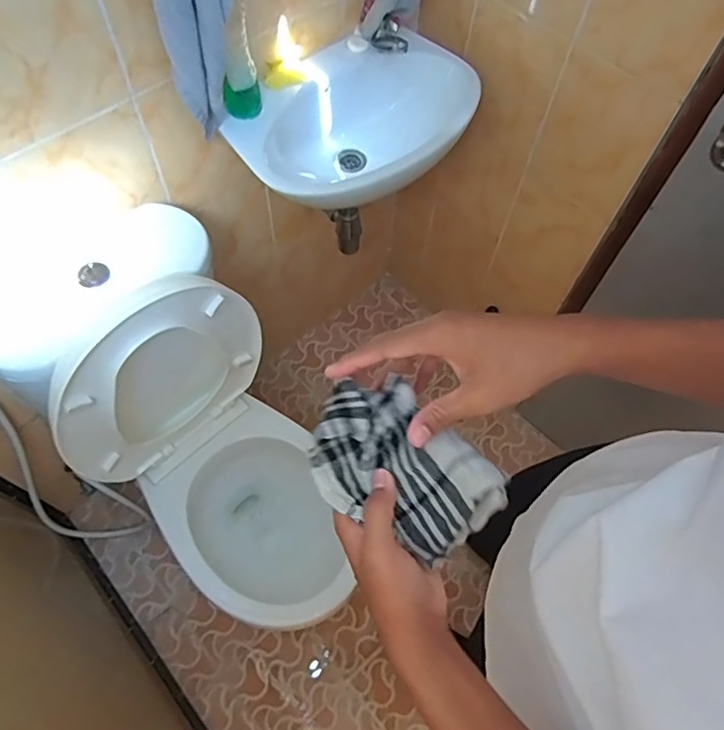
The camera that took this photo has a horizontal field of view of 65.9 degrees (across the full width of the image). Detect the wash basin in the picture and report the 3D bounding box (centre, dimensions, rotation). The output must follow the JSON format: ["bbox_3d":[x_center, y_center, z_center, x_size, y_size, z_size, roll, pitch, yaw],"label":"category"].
[{"bbox_3d":[-0.003,-0.396,0.969,0.438,0.154,0.264,-36,69,-20],"label":"wash basin"}]

